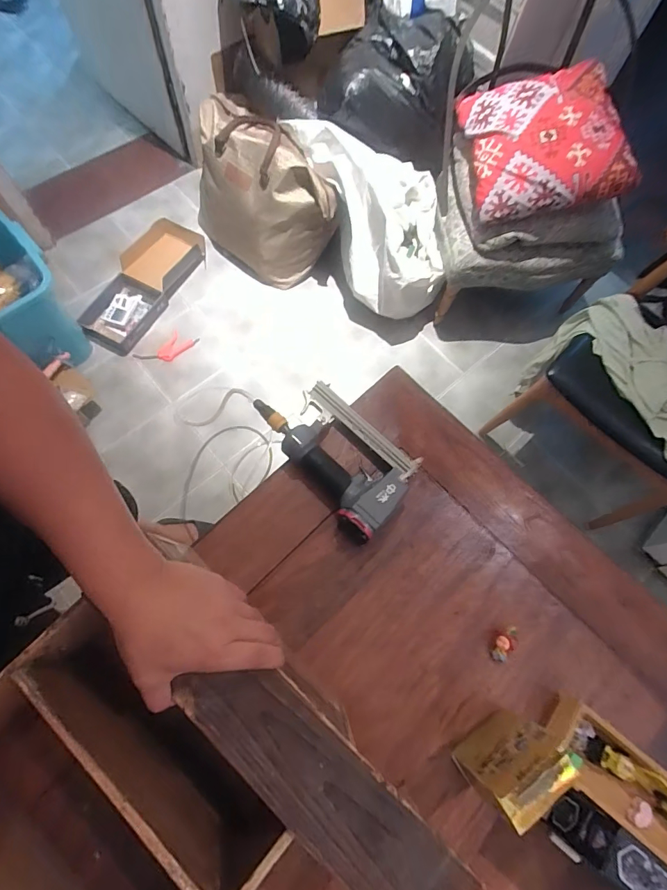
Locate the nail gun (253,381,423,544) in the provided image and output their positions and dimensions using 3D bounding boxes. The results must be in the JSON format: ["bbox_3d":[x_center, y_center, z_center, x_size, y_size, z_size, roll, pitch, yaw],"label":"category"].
[{"bbox_3d":[0.005,0.003,0.653,0.148,0.059,0.266,-39,77,-15],"label":"nail gun"}]

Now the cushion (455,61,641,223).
[{"bbox_3d":[0.600,-0.880,1.238,0.375,0.192,0.425,-6,70,-7],"label":"cushion"}]

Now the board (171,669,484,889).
[{"bbox_3d":[-0.008,0.306,0.382,0.299,0.008,0.083,39,71,8],"label":"board"}]

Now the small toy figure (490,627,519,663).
[{"bbox_3d":[0.236,0.276,0.593,0.022,0.038,0.047,26,70,5],"label":"small toy figure"}]

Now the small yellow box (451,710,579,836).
[{"bbox_3d":[0.205,0.368,0.496,0.099,0.151,0.058,-27,74,-12],"label":"small yellow box"}]

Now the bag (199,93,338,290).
[{"bbox_3d":[-0.260,-0.878,1.592,0.556,0.422,0.312,38,72,10],"label":"bag"}]

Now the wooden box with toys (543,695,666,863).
[{"bbox_3d":[0.375,0.433,0.537,0.235,0.049,0.087,39,73,10],"label":"wooden box with toys"}]

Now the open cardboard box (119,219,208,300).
[{"bbox_3d":[-0.632,-0.707,1.618,0.245,0.073,0.298,35,71,8],"label":"open cardboard box"}]

